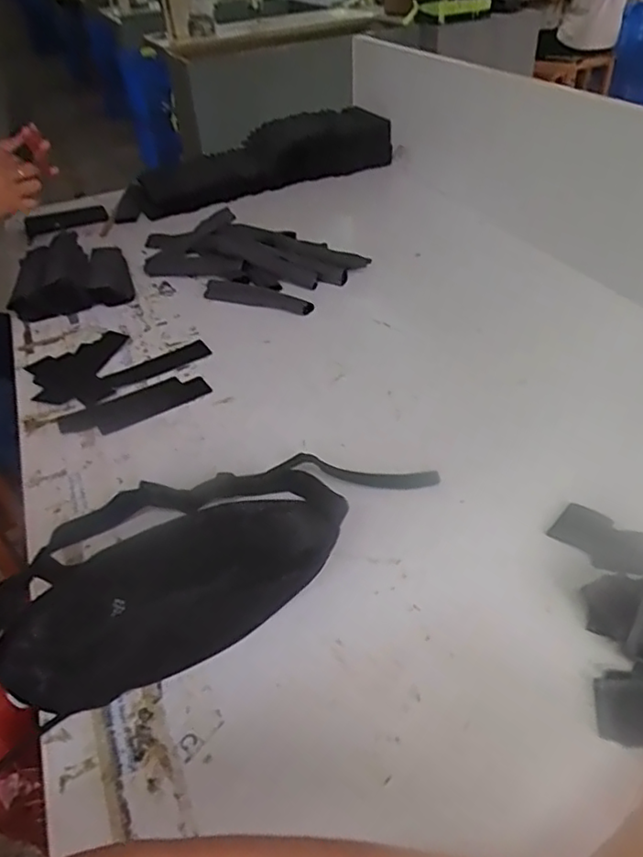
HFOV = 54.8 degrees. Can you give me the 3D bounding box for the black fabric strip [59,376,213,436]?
[{"bbox_3d":[-0.244,-0.029,0.822,0.188,0.009,0.084,-24,43,-22],"label":"black fabric strip"}]

